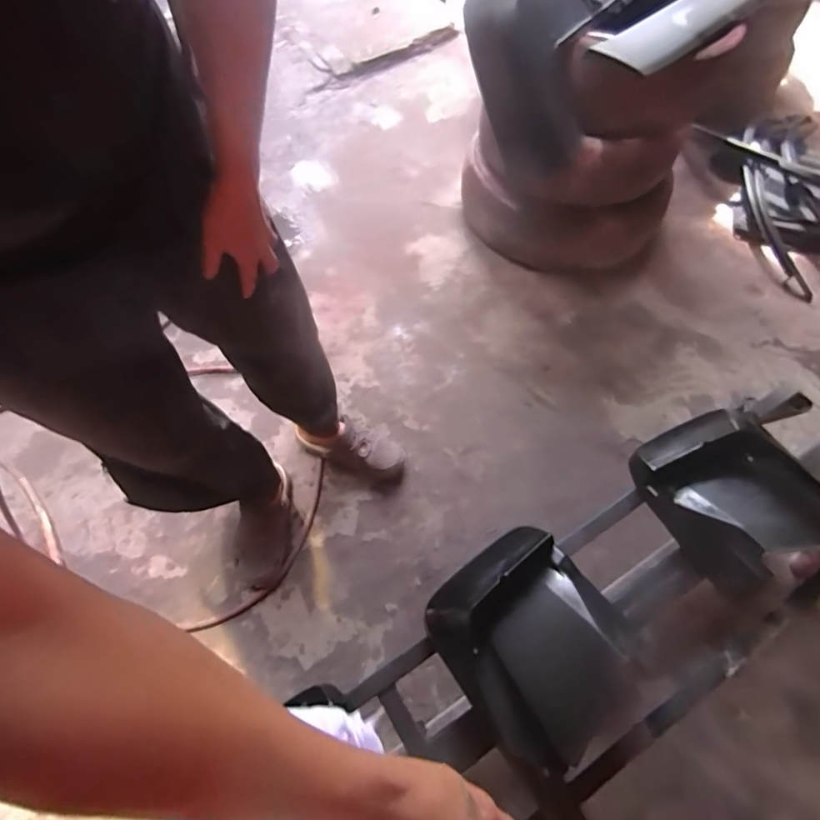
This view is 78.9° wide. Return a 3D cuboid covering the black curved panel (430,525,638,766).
[{"bbox_3d":[0.167,0.307,0.675,0.231,0.096,0.255,-32,68,-18],"label":"black curved panel"}]

